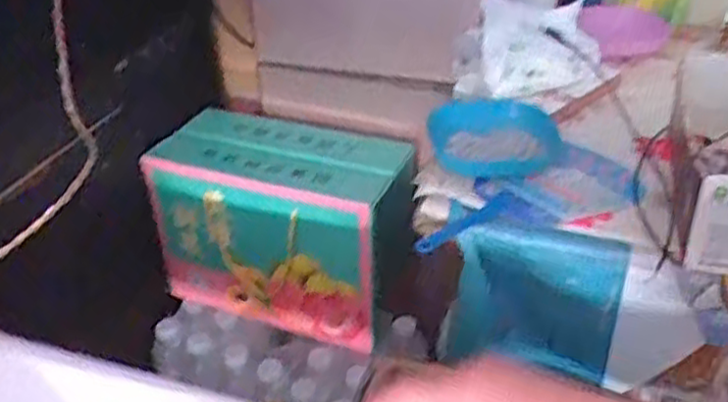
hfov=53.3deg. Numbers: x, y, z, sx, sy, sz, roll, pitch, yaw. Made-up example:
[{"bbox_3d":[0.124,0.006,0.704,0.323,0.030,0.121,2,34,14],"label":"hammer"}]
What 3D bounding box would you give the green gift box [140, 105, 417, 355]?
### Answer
[{"bbox_3d":[-0.114,0.038,0.998,0.329,0.243,0.140,10,36,16],"label":"green gift box"}]

